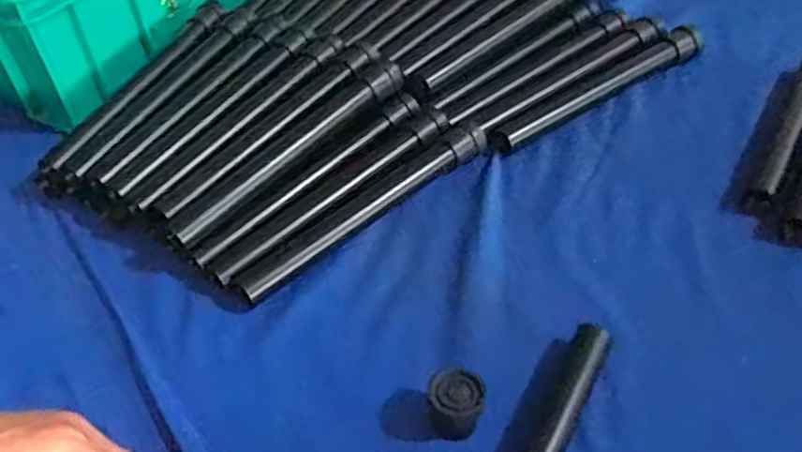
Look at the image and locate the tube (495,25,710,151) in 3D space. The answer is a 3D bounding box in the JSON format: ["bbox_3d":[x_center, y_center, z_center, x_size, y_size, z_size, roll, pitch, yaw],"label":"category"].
[{"bbox_3d":[0.189,-0.132,0.662,0.247,0.024,0.028,-28,50,-20],"label":"tube"}]

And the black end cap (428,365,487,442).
[{"bbox_3d":[0.035,0.110,0.442,0.034,0.032,0.034,-3,46,3],"label":"black end cap"}]

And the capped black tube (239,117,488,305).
[{"bbox_3d":[-0.025,-0.015,0.579,0.248,0.022,0.028,-34,52,-25],"label":"capped black tube"}]

